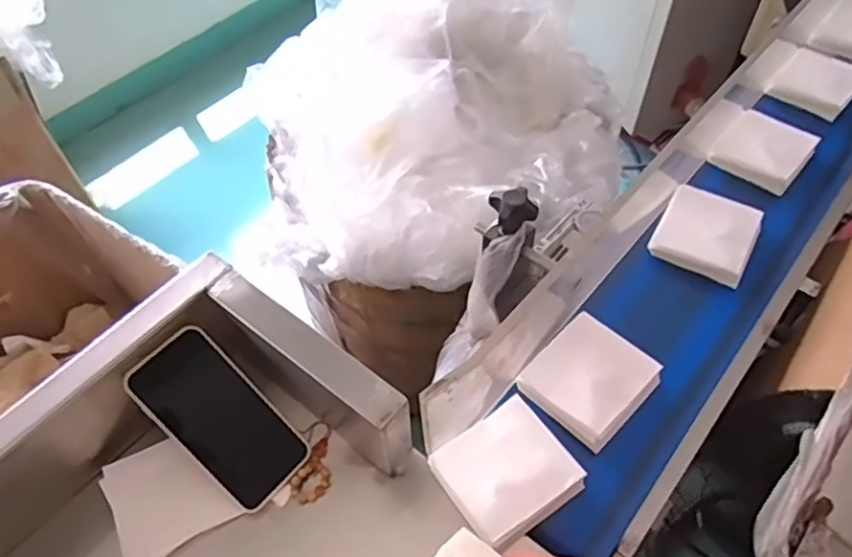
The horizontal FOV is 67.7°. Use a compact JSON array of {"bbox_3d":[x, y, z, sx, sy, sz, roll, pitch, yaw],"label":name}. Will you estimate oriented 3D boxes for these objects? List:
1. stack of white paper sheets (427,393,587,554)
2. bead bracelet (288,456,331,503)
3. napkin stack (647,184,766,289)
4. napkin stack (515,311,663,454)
[{"bbox_3d":[0.066,0.158,0.521,0.098,0.021,0.092,-31,59,-19],"label":"stack of white paper sheets"},{"bbox_3d":[-0.097,0.173,0.539,0.028,0.007,0.035,38,63,25],"label":"bead bracelet"},{"bbox_3d":[0.295,-0.050,0.664,0.094,0.019,0.100,25,59,18],"label":"napkin stack"},{"bbox_3d":[0.149,0.086,0.567,0.099,0.023,0.093,-38,62,-23],"label":"napkin stack"}]

